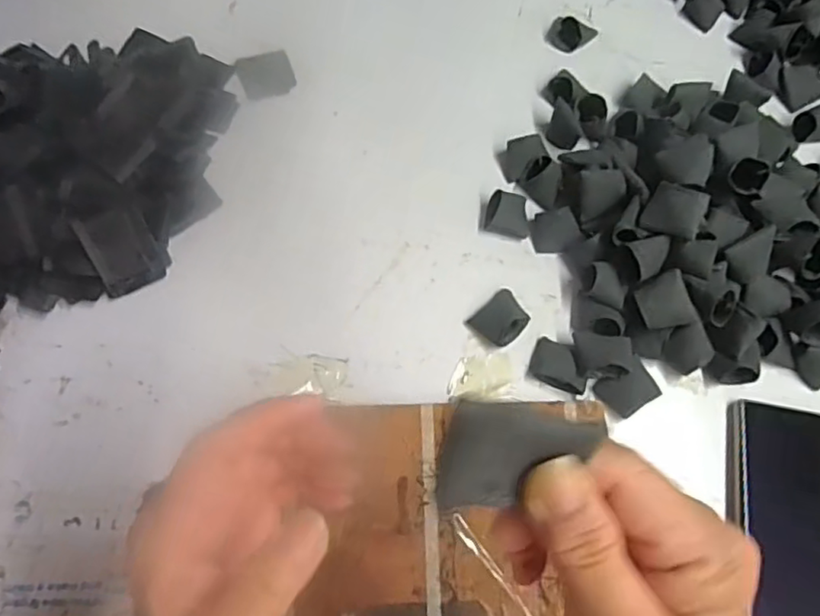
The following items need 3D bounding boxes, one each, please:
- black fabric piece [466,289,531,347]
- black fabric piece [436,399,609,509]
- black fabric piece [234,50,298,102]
[{"bbox_3d":[0.075,0.009,0.495,0.037,0.012,0.041,42,73,14],"label":"black fabric piece"},{"bbox_3d":[0.029,0.044,0.170,0.041,0.035,0.004,10,27,-13],"label":"black fabric piece"},{"bbox_3d":[-0.139,-0.225,0.586,0.051,0.006,0.053,-20,70,-9],"label":"black fabric piece"}]

